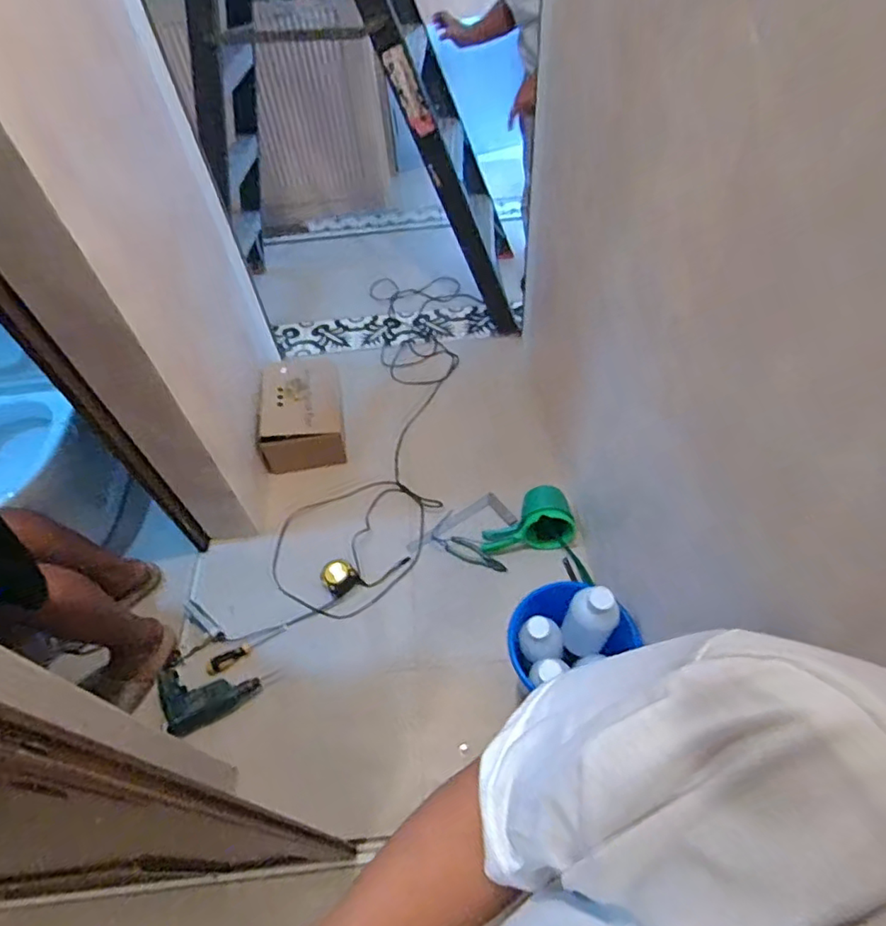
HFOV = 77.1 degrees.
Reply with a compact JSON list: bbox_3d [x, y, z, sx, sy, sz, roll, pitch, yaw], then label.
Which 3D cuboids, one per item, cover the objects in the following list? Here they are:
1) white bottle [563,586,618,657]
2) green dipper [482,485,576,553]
[{"bbox_3d":[0.296,0.323,1.128,0.096,0.176,0.079,20,57,18],"label":"white bottle"},{"bbox_3d":[0.232,0.147,1.528,0.236,0.098,0.173,0,53,4],"label":"green dipper"}]

